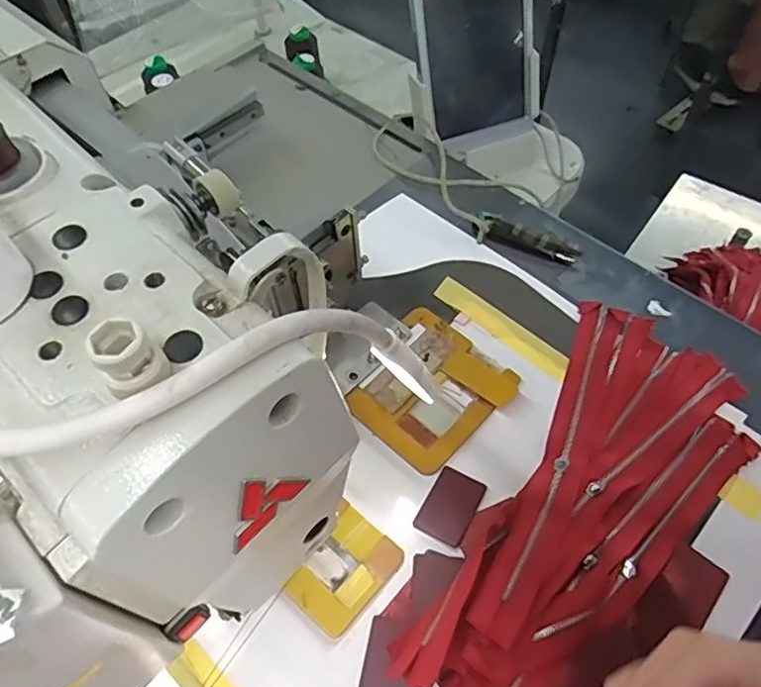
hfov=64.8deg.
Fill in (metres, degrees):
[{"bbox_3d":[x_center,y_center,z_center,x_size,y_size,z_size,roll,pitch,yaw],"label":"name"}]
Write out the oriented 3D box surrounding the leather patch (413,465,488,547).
[{"bbox_3d":[0.050,0.116,0.428,0.035,0.004,0.051,25,61,18],"label":"leather patch"}]

